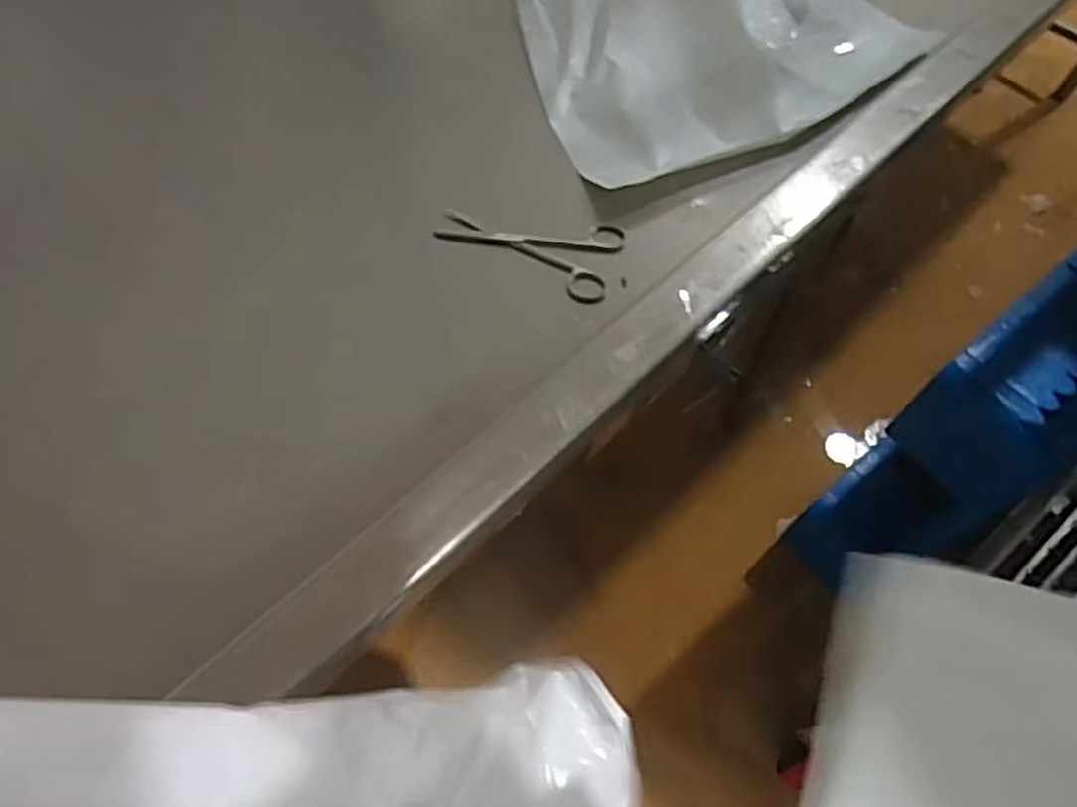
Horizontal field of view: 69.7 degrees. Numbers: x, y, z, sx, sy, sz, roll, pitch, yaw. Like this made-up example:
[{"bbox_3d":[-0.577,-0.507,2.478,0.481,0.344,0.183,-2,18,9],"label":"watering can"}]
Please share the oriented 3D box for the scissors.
[{"bbox_3d":[-0.004,-0.119,0.554,0.128,0.004,0.068,23,63,10],"label":"scissors"}]

